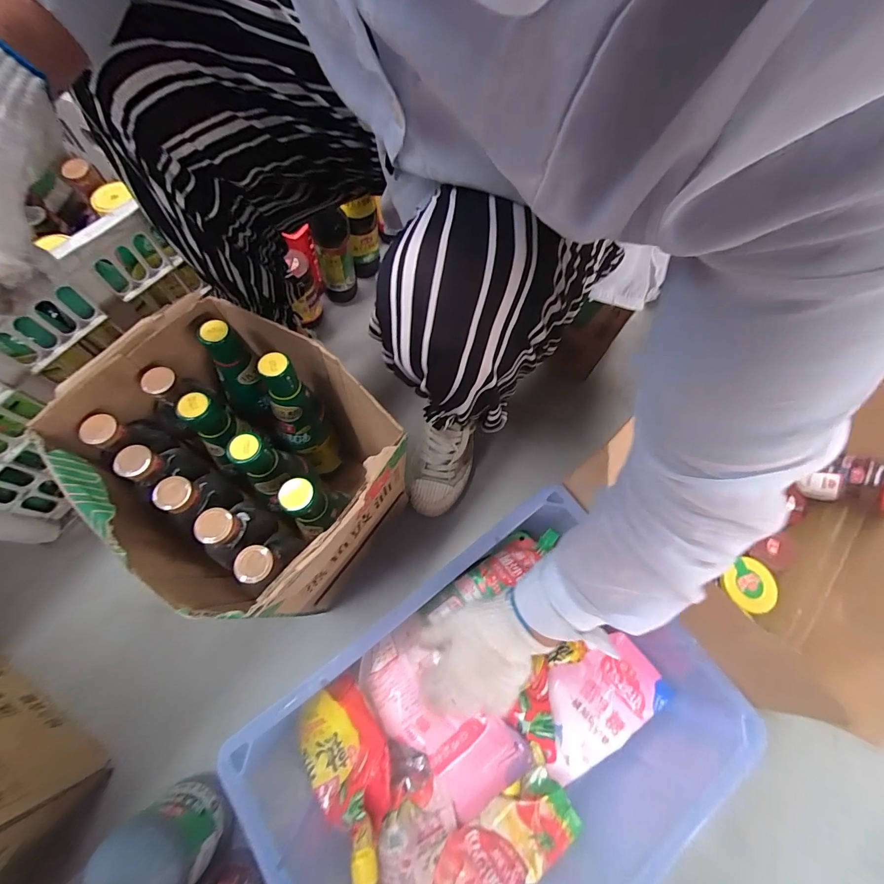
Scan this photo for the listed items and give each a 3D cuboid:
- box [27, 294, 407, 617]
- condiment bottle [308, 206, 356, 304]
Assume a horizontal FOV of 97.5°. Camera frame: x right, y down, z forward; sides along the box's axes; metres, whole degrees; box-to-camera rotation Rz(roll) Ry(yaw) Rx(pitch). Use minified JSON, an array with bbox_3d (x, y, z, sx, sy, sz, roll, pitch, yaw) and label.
[{"bbox_3d":[-0.211,0.031,0.466,0.289,0.239,0.248,37,70,10],"label":"box"},{"bbox_3d":[-0.188,-0.319,0.678,0.063,0.187,0.051,-16,70,-11],"label":"condiment bottle"}]

